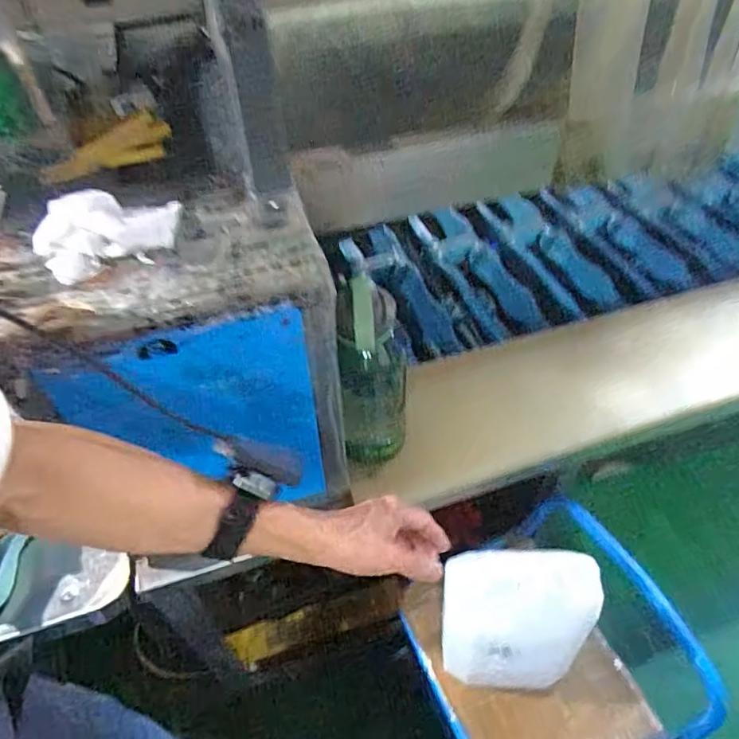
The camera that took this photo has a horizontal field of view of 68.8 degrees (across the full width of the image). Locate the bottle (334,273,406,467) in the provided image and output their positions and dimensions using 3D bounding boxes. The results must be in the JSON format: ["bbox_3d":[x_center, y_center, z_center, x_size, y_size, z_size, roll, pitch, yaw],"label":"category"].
[{"bbox_3d":[0.003,0.010,0.694,0.083,0.305,0.067,-4,46,-2],"label":"bottle"}]

